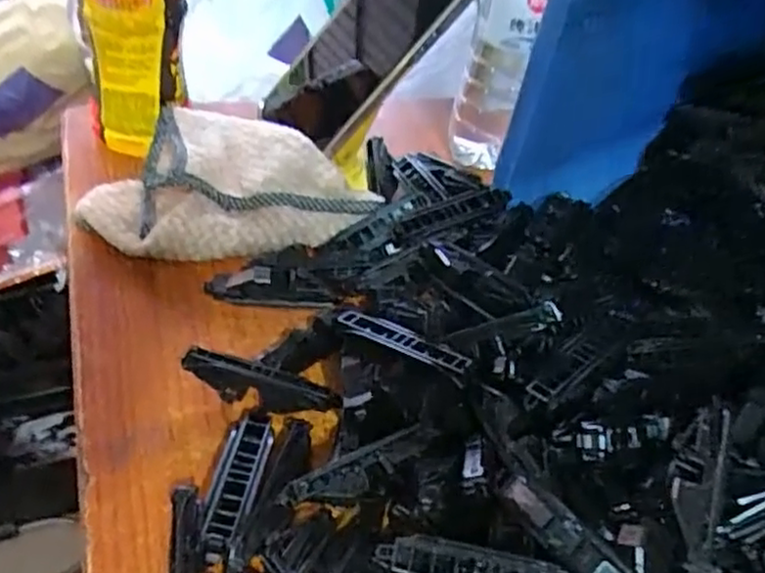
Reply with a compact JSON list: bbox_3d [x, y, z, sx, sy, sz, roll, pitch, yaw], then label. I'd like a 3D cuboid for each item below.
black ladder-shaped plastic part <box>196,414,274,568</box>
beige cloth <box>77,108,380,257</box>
[{"bbox_3d":[-0.067,0.090,0.317,0.021,0.010,0.082,6,33,1],"label":"black ladder-shaped plastic part"},{"bbox_3d":[-0.102,-0.070,0.457,0.178,0.049,0.112,-2,45,-17],"label":"beige cloth"}]

